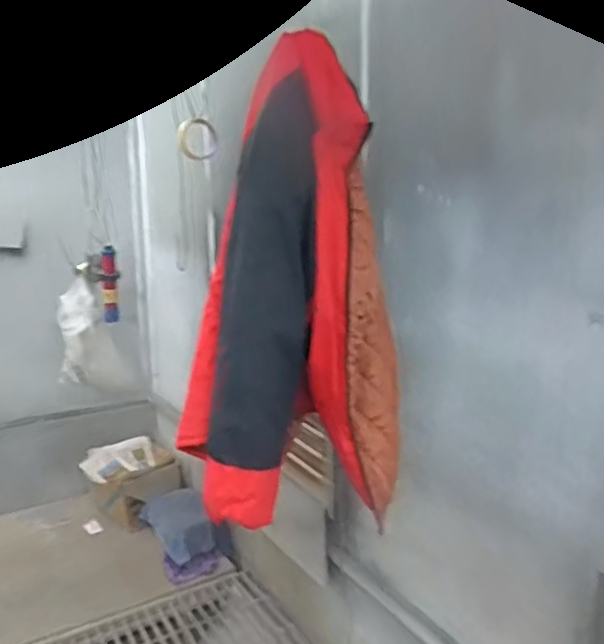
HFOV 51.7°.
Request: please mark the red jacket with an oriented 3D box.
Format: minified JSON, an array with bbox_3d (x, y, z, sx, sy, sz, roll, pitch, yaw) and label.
[{"bbox_3d":[-0.023,-0.055,1.021,0.353,0.698,0.188,2,13,8],"label":"red jacket"}]

